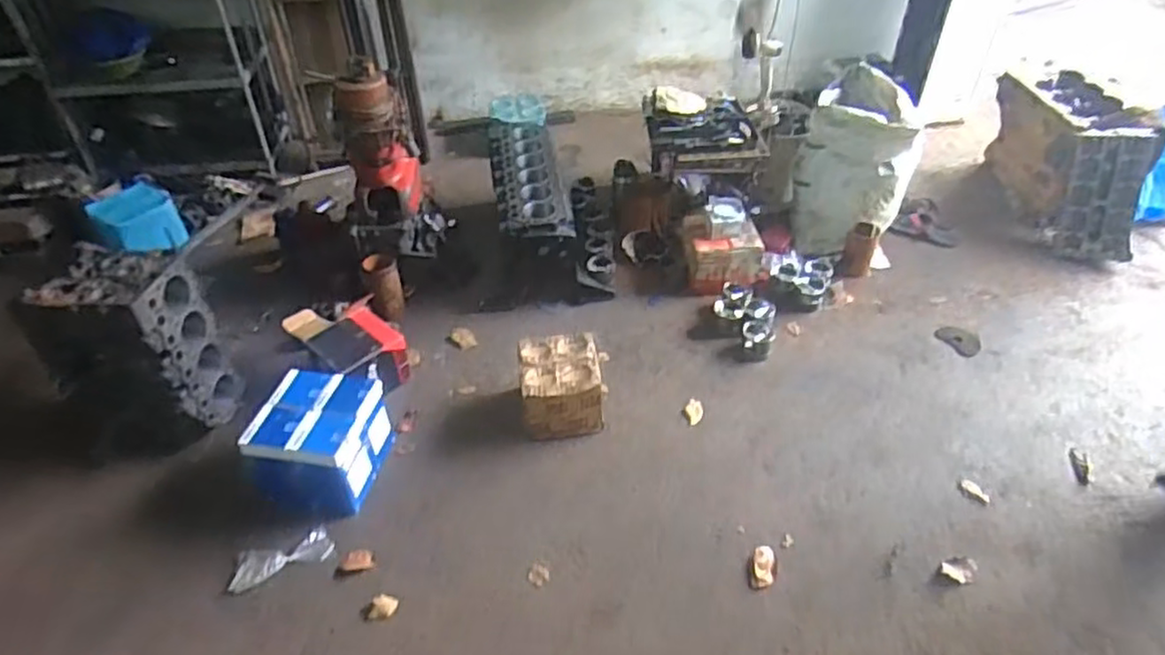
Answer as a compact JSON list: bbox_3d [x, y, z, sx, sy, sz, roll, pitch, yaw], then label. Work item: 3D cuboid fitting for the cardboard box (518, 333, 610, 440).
[{"bbox_3d":[-0.045,0.151,1.867,0.228,0.191,0.237,-6,41,-5],"label":"cardboard box"}]

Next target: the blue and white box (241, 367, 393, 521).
[{"bbox_3d":[-0.640,0.274,1.698,0.269,0.233,0.268,8,42,10],"label":"blue and white box"}]

